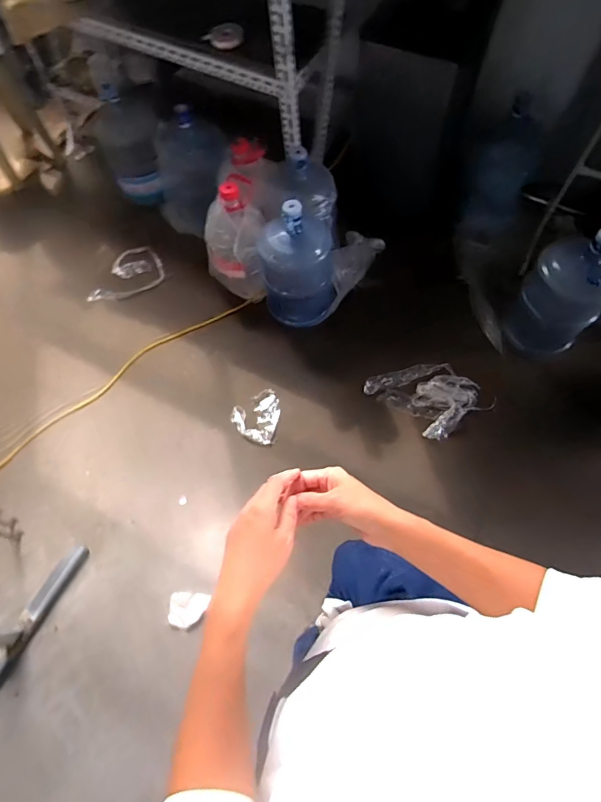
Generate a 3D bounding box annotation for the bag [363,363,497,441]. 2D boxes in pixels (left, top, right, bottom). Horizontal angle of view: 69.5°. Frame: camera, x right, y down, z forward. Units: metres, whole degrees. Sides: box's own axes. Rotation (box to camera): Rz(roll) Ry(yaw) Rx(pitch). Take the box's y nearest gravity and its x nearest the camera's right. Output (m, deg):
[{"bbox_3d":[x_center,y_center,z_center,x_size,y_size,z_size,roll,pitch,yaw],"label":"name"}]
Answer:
[{"bbox_3d":[0.460,-0.027,1.559,0.287,0.055,0.348,-39,70,-16],"label":"bag"}]

